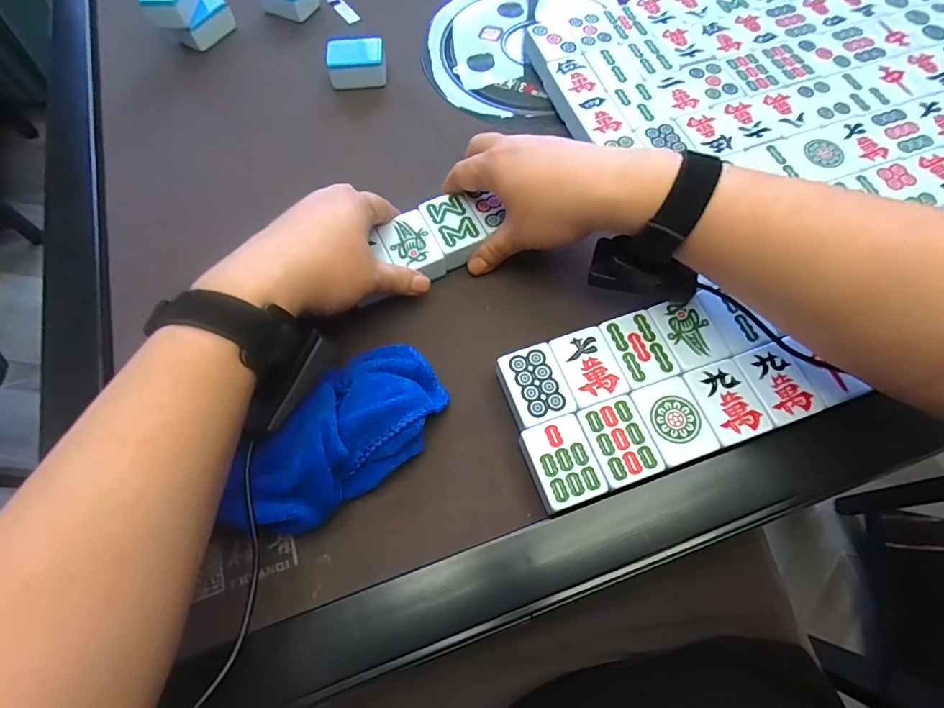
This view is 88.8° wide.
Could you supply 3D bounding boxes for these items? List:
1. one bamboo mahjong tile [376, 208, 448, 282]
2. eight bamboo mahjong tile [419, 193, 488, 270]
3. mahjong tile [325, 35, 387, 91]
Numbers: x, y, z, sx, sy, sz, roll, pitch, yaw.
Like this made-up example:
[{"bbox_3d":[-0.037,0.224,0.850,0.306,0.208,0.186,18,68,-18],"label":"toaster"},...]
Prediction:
[{"bbox_3d":[-0.047,-0.080,0.376,0.037,0.023,0.056,-24,68,-10],"label":"one bamboo mahjong tile"},{"bbox_3d":[-0.015,-0.099,0.382,0.037,0.021,0.053,-23,68,-9],"label":"eight bamboo mahjong tile"},{"bbox_3d":[-0.111,-0.280,0.464,0.053,0.030,0.035,-7,66,-2],"label":"mahjong tile"}]

